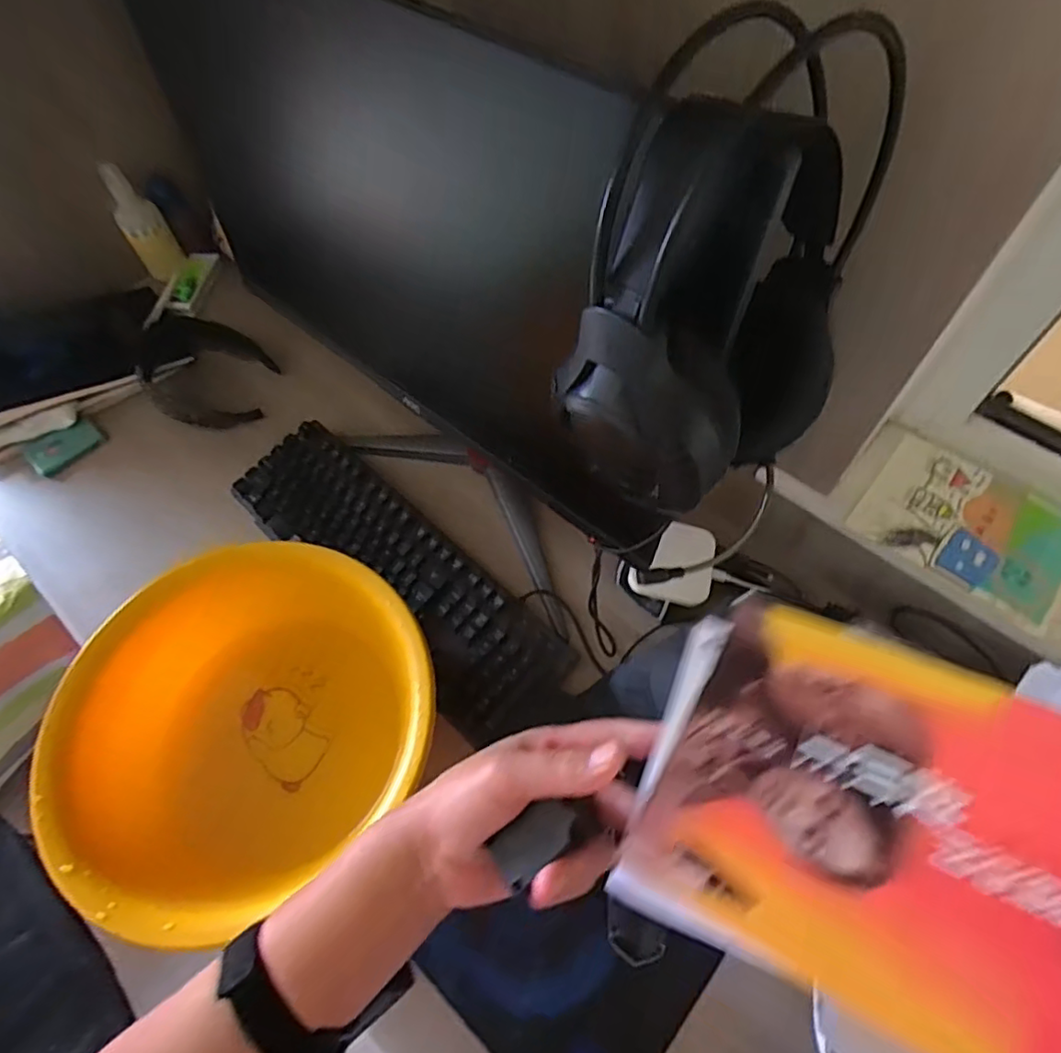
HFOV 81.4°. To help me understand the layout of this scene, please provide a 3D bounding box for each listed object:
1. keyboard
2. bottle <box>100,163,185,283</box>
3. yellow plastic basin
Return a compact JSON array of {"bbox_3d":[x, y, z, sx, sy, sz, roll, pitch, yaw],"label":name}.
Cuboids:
[{"bbox_3d":[-0.151,0.044,0.666,0.424,0.032,0.127,39,68,21],"label":"keyboard"},{"bbox_3d":[-0.551,-0.428,0.876,0.060,0.134,0.058,-32,64,-16],"label":"bottle"},{"bbox_3d":[-0.238,0.177,0.549,0.305,0.122,0.294,-33,64,-17],"label":"yellow plastic basin"}]

